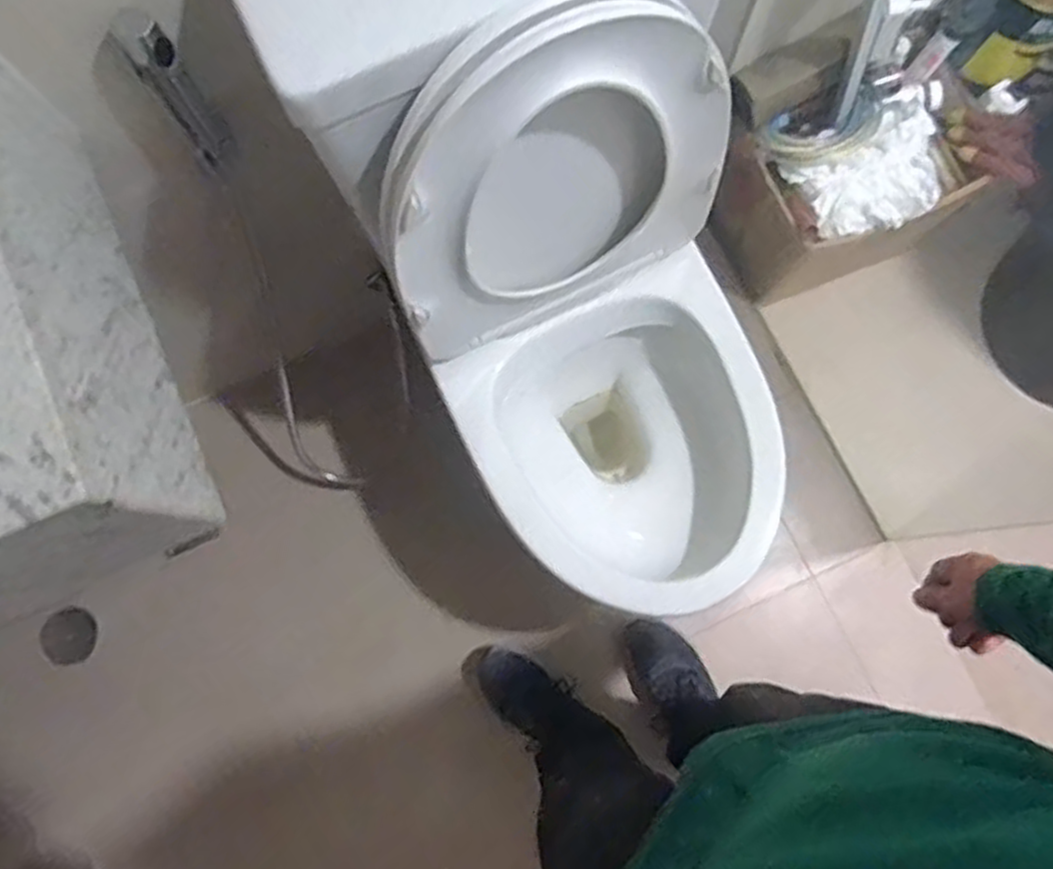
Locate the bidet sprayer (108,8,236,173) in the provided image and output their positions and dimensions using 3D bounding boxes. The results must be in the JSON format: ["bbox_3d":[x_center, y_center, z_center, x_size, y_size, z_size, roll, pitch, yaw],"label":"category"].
[{"bbox_3d":[-0.307,-0.300,0.654,0.038,0.171,0.034,-38,81,-6],"label":"bidet sprayer"}]

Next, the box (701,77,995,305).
[{"bbox_3d":[0.511,-0.399,1.221,0.368,0.283,0.229,-21,79,-3],"label":"box"}]

